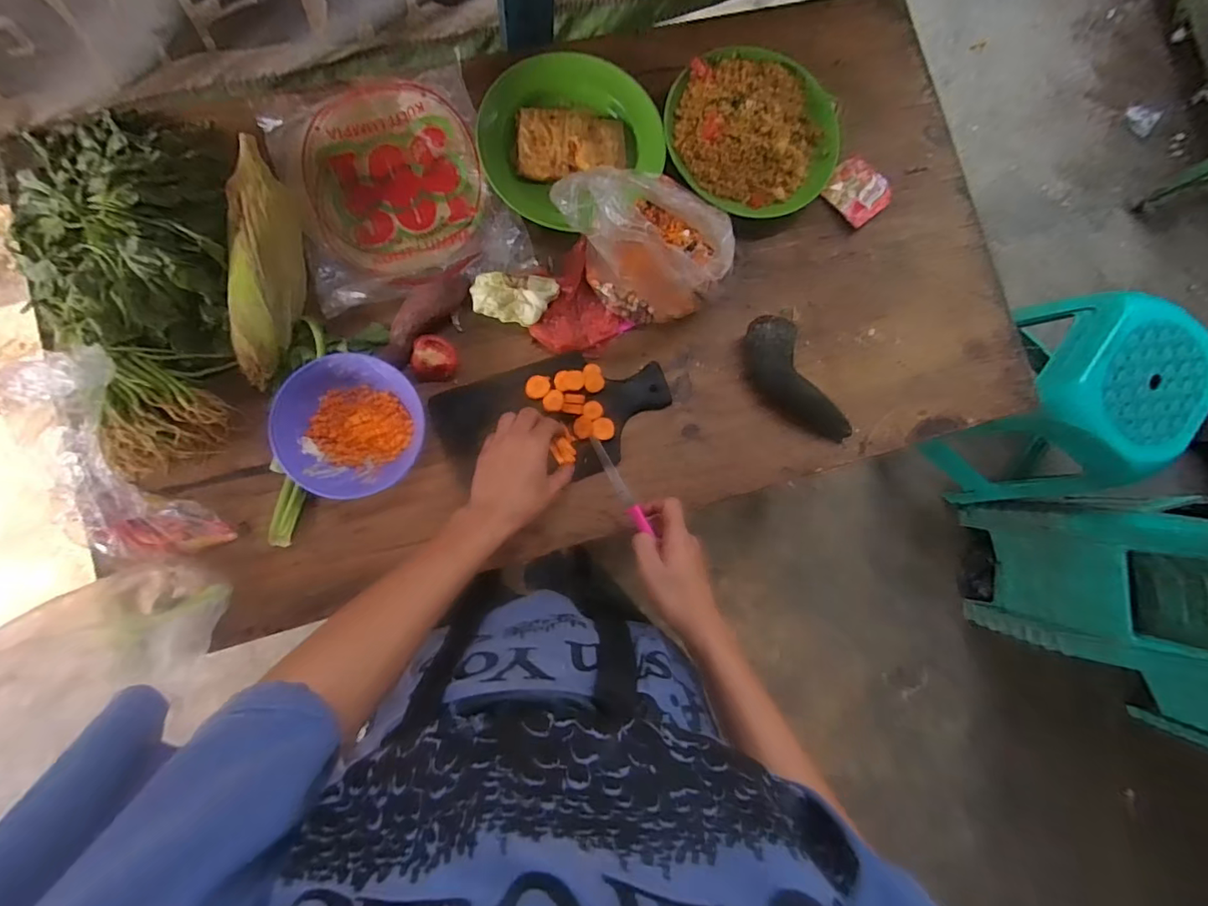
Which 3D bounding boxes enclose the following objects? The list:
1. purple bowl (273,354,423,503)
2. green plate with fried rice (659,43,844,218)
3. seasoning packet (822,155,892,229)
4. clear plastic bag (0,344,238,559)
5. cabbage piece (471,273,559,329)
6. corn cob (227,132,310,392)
[{"bbox_3d":[-0.263,-0.028,0.570,0.136,0.053,0.145,0,89,-7],"label":"purple bowl"},{"bbox_3d":[0.185,-0.398,0.654,0.211,0.050,0.221,0,89,-7],"label":"green plate with fried rice"},{"bbox_3d":[0.328,-0.336,0.691,0.076,0.005,0.085,39,77,1],"label":"seasoning packet"},{"bbox_3d":[-0.469,0.011,0.511,0.105,0.064,0.226,-27,106,-6],"label":"clear plastic bag"},{"bbox_3d":[-0.098,-0.170,0.595,0.093,0.054,0.050,-6,90,-7],"label":"cabbage piece"},{"bbox_3d":[-0.354,-0.203,0.565,0.061,0.059,0.264,-2,89,-7],"label":"corn cob"}]

